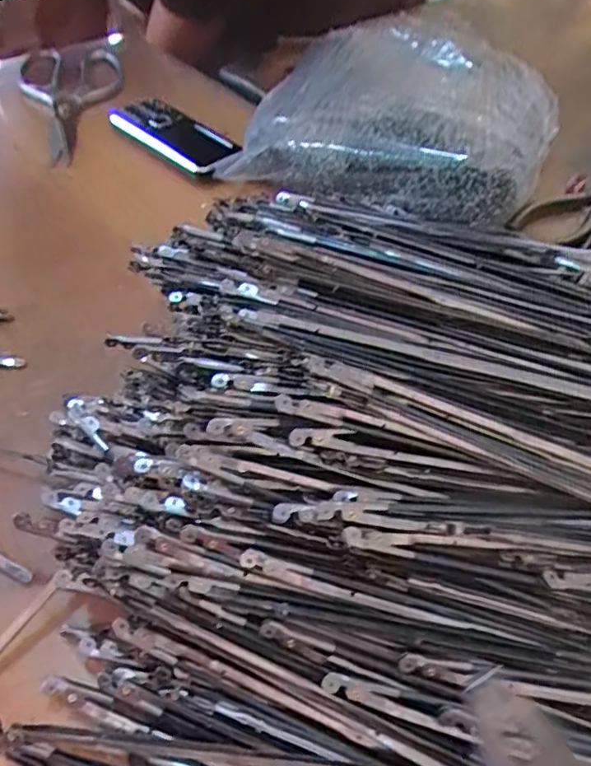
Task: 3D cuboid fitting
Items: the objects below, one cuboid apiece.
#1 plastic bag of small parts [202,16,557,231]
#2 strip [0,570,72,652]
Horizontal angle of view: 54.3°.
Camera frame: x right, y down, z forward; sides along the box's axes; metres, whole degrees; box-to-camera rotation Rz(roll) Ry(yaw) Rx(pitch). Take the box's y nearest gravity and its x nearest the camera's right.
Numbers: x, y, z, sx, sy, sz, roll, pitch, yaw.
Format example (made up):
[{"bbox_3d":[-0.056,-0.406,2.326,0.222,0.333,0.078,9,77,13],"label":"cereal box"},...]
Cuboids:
[{"bbox_3d":[0.083,-0.222,0.472,0.238,0.069,0.230,21,51,12],"label":"plastic bag of small parts"},{"bbox_3d":[-0.119,0.105,0.234,0.006,0.006,0.068,33,68,21],"label":"strip"}]

